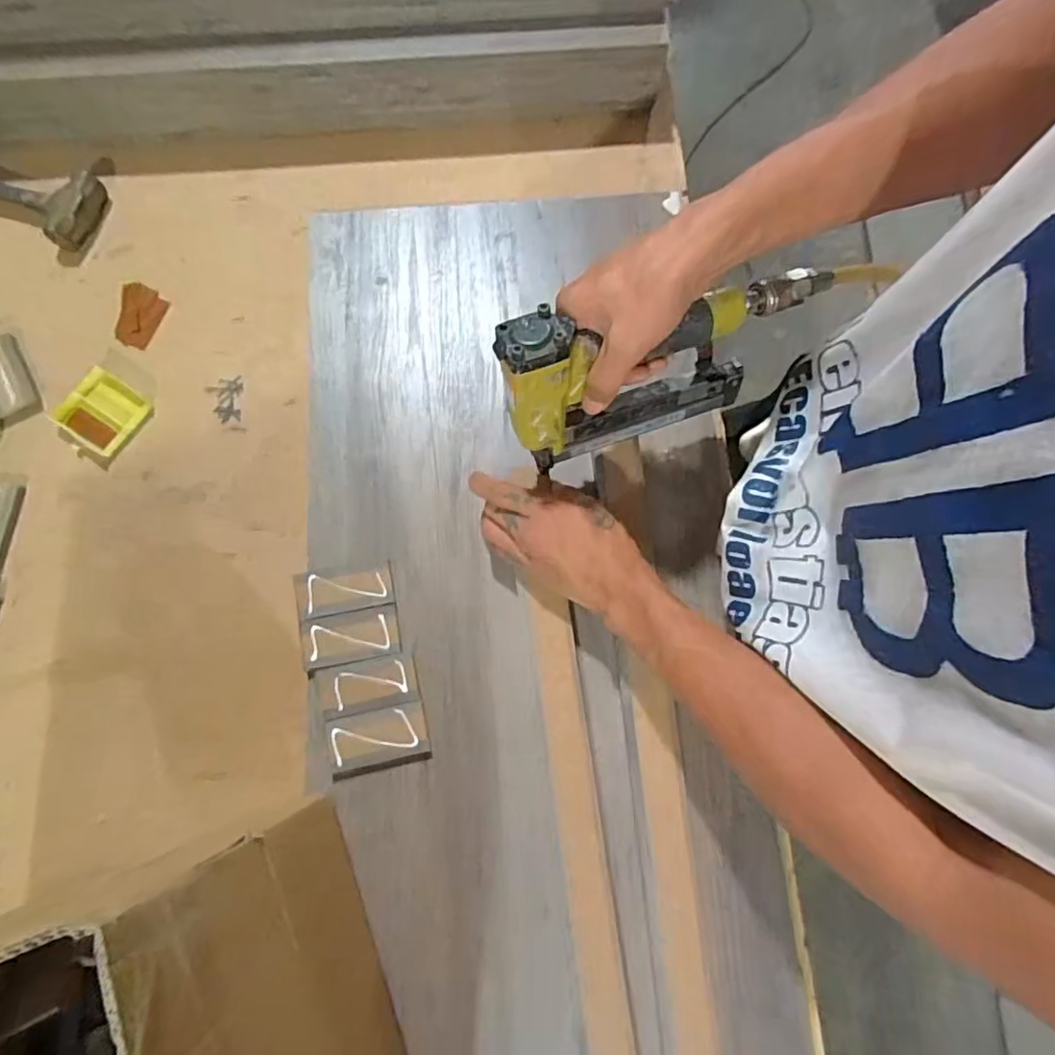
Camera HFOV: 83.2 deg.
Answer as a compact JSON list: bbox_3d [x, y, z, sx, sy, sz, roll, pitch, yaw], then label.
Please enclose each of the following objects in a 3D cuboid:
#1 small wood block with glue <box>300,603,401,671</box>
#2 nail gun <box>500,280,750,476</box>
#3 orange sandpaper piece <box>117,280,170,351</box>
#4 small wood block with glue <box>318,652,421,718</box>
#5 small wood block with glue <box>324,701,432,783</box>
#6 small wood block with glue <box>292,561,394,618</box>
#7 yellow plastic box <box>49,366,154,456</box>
[{"bbox_3d":[-0.147,0.090,0.492,0.079,0.005,0.041,-11,76,-2],"label":"small wood block with glue"},{"bbox_3d":[0.074,-0.116,0.429,0.187,0.124,0.061,-20,77,-4],"label":"nail gun"},{"bbox_3d":[-0.377,-0.204,0.574,0.048,0.006,0.061,19,77,5],"label":"orange sandpaper piece"},{"bbox_3d":[-0.129,0.128,0.482,0.077,0.006,0.040,-12,76,-2],"label":"small wood block with glue"},{"bbox_3d":[-0.119,0.169,0.474,0.078,0.007,0.047,-13,76,-2],"label":"small wood block with glue"},{"bbox_3d":[-0.154,0.052,0.498,0.078,0.007,0.037,-10,76,-2],"label":"small wood block with glue"},{"bbox_3d":[-0.389,-0.106,0.546,0.070,0.010,0.064,34,79,8],"label":"yellow plastic box"}]

